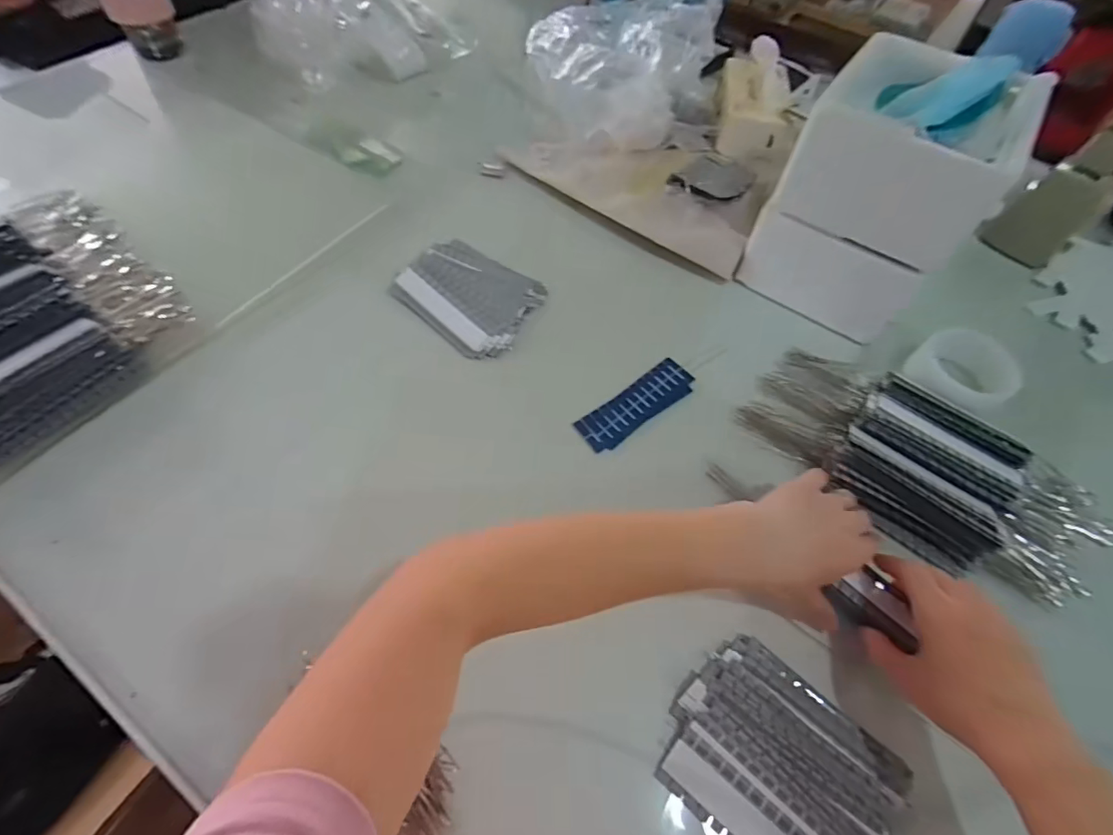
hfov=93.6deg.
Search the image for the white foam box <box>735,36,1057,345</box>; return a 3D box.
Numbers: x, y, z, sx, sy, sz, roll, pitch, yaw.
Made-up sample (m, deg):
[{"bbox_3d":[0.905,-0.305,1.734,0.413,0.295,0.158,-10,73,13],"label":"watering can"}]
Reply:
[{"bbox_3d":[0.326,-0.223,0.543,0.168,0.209,0.157,35,63,17],"label":"white foam box"}]

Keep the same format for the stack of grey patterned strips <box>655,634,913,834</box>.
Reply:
[{"bbox_3d":[0.153,0.240,0.360,0.145,0.019,0.119,38,64,19],"label":"stack of grey patterned strips"}]

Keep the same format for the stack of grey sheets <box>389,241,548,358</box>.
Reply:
[{"bbox_3d":[-0.094,-0.134,0.566,0.146,0.017,0.118,32,62,16],"label":"stack of grey sheets"}]

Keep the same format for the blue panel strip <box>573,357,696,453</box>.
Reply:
[{"bbox_3d":[0.081,-0.013,0.513,0.133,0.008,0.043,-36,66,-21],"label":"blue panel strip"}]

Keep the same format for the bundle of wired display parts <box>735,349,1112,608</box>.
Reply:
[{"bbox_3d":[0.327,0.035,0.475,0.287,0.056,0.152,39,65,19],"label":"bundle of wired display parts"}]

